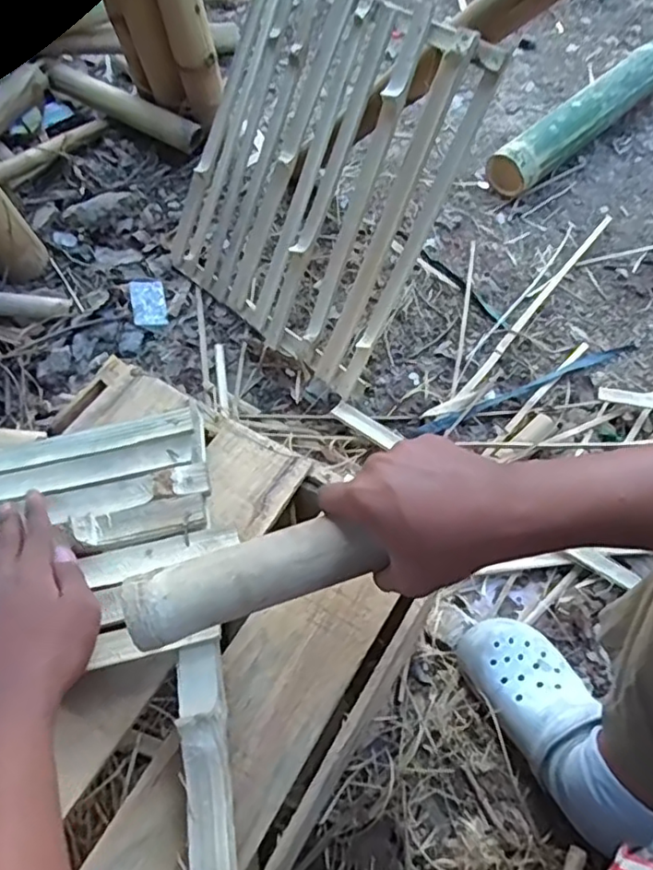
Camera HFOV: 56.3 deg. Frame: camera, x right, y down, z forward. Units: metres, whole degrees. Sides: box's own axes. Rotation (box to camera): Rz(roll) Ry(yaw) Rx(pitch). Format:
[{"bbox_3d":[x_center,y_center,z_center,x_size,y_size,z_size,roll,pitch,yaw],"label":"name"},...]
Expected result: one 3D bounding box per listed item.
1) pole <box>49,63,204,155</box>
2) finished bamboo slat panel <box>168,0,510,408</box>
[{"bbox_3d":[-0.425,-0.693,1.287,0.413,0.055,0.048,28,67,20],"label":"pole"},{"bbox_3d":[-0.031,-0.398,0.932,0.039,0.522,0.483,-16,52,-46],"label":"finished bamboo slat panel"}]

